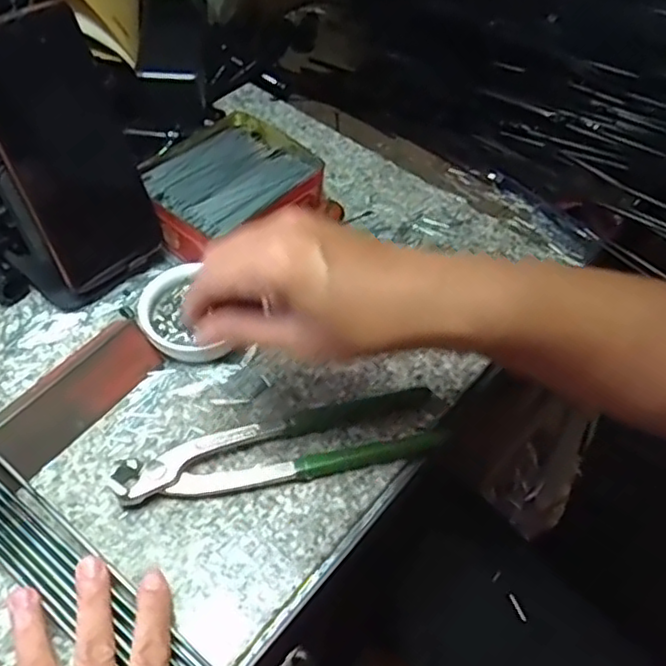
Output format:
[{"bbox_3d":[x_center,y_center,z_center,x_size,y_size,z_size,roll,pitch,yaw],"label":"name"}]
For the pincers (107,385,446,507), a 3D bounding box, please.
[{"bbox_3d":[-0.030,0.066,0.413,0.195,0.015,0.050,-12,55,-13],"label":"pincers"}]

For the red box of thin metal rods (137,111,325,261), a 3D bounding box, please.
[{"bbox_3d":[-0.080,-0.108,0.526,0.110,0.046,0.129,40,60,23],"label":"red box of thin metal rods"}]

